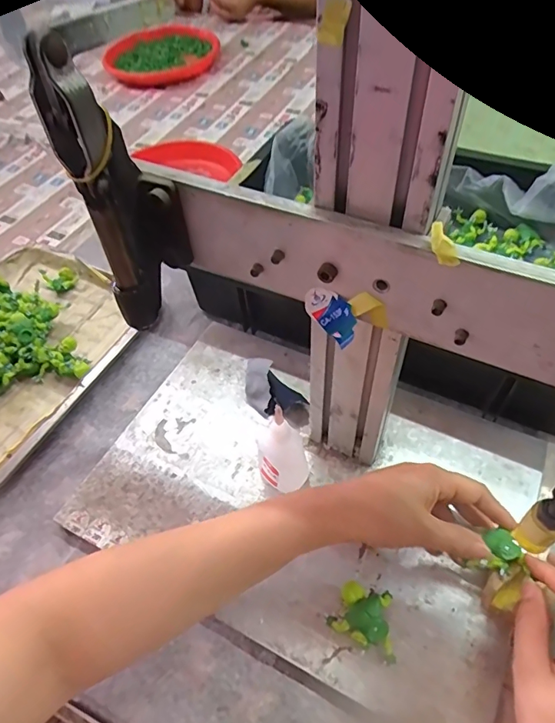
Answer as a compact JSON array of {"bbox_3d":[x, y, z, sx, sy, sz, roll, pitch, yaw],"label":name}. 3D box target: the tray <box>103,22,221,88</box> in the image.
[{"bbox_3d":[-0.228,-0.624,0.971,0.225,0.034,0.210,-36,59,-19],"label":"tray"}]

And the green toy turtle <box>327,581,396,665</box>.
[{"bbox_3d":[0.063,0.176,0.330,0.046,0.021,0.038,20,57,19],"label":"green toy turtle"}]

